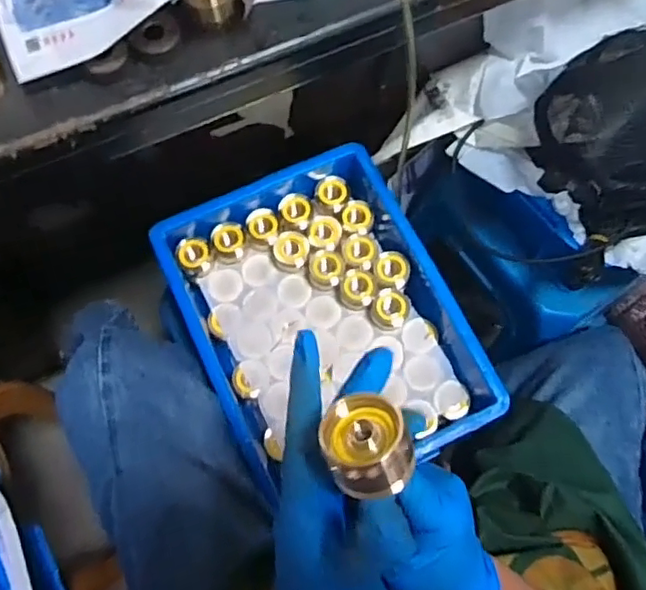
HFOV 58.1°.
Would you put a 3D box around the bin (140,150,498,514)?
[{"bbox_3d":[-0.004,0.021,0.634,0.262,0.075,0.339,-21,74,-8],"label":"bin"}]

